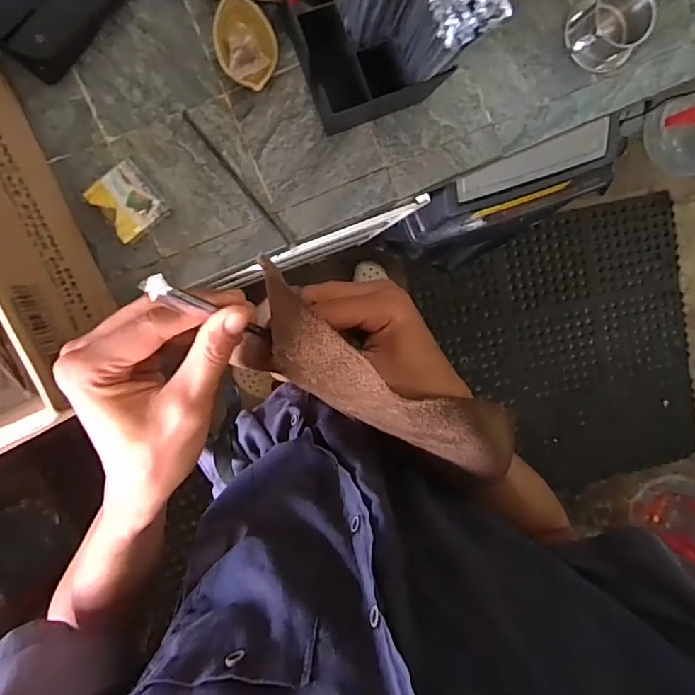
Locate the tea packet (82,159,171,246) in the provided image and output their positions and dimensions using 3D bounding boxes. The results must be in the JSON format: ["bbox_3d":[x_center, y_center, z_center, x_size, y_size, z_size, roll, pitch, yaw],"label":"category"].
[{"bbox_3d":[-0.253,-0.167,0.581,0.066,0.033,0.072,-38,100,0],"label":"tea packet"}]

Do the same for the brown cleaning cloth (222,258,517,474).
[{"bbox_3d":[0.033,0.035,0.340,0.235,0.042,0.056,31,95,-29],"label":"brown cleaning cloth"}]

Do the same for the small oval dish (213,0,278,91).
[{"bbox_3d":[-0.115,-0.344,0.569,0.067,0.039,0.103,-6,98,-6],"label":"small oval dish"}]

